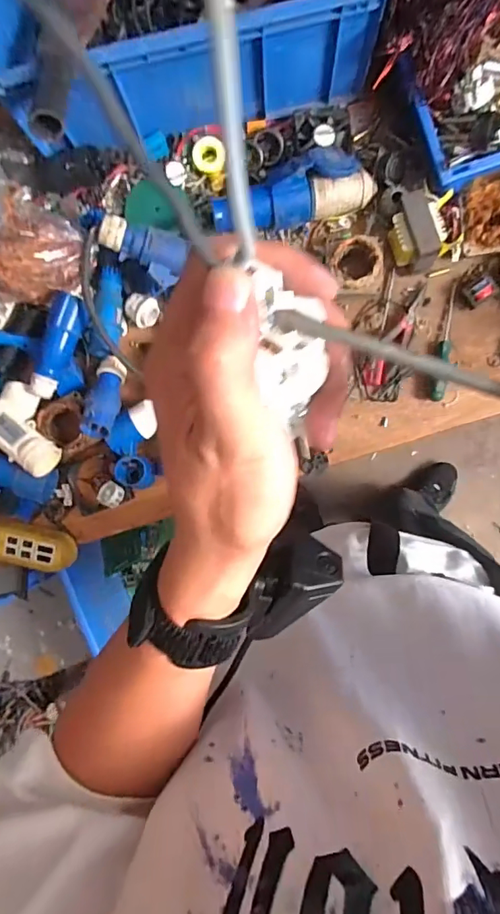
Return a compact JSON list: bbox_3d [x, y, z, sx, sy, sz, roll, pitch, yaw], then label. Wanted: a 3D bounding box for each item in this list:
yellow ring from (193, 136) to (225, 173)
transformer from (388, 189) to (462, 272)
[{"bbox_3d":[-0.060,-0.440,0.700,0.046,0.016,0.046,-4,115,-8],"label":"yellow ring"},{"bbox_3d":[0.245,-0.320,0.677,0.095,0.059,0.107,-4,90,3],"label":"transformer"}]

